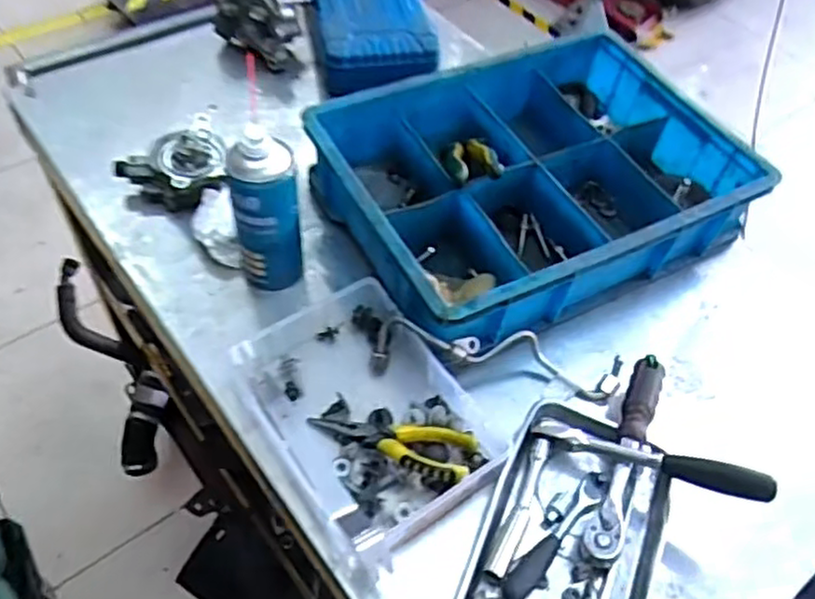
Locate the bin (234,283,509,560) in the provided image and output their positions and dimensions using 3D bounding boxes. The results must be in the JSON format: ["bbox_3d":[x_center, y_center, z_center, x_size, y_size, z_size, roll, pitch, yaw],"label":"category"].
[{"bbox_3d":[-0.043,0.099,0.643,0.174,0.052,0.244,-27,60,-23],"label":"bin"}]

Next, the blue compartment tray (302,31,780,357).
[{"bbox_3d":[0.138,-0.133,0.793,0.427,0.117,0.313,-23,58,-21],"label":"blue compartment tray"}]

